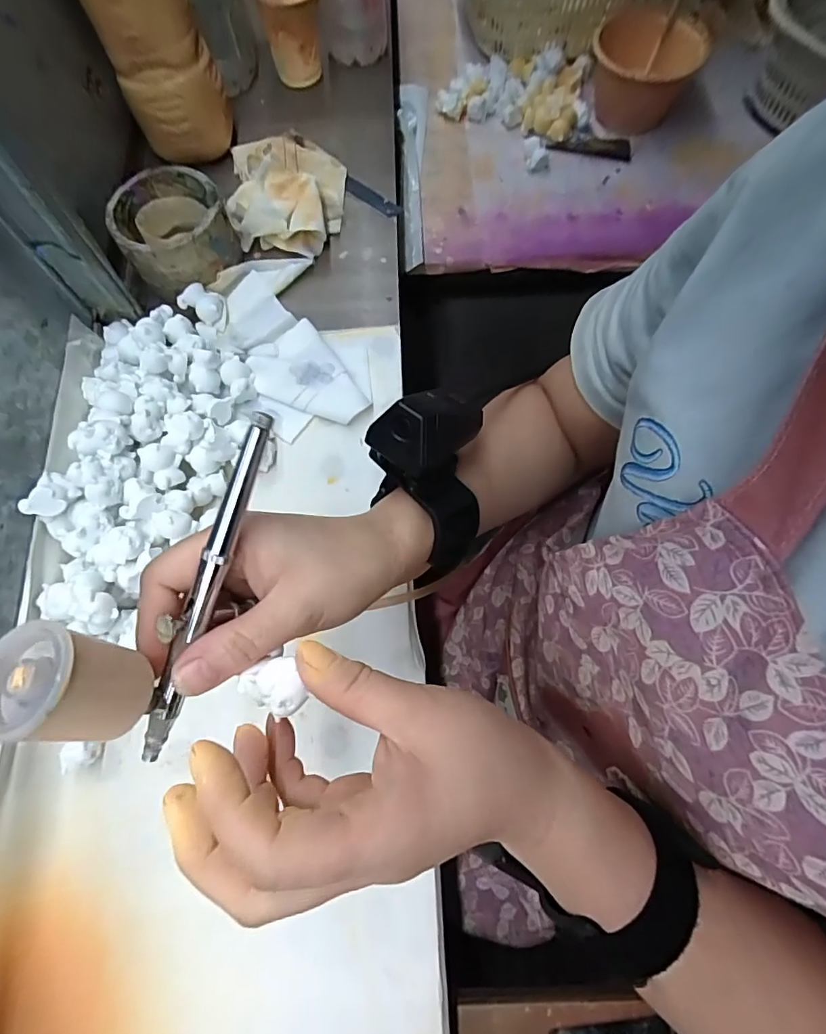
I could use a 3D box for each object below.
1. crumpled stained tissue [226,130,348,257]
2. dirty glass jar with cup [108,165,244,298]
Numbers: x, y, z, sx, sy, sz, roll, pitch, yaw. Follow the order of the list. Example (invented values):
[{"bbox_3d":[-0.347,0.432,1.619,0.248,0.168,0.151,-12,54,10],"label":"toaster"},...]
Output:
[{"bbox_3d":[-0.114,-0.304,0.437,0.102,0.041,0.152,-15,72,-4],"label":"crumpled stained tissue"},{"bbox_3d":[-0.193,-0.235,0.401,0.084,0.046,0.085,0,71,1],"label":"dirty glass jar with cup"}]

